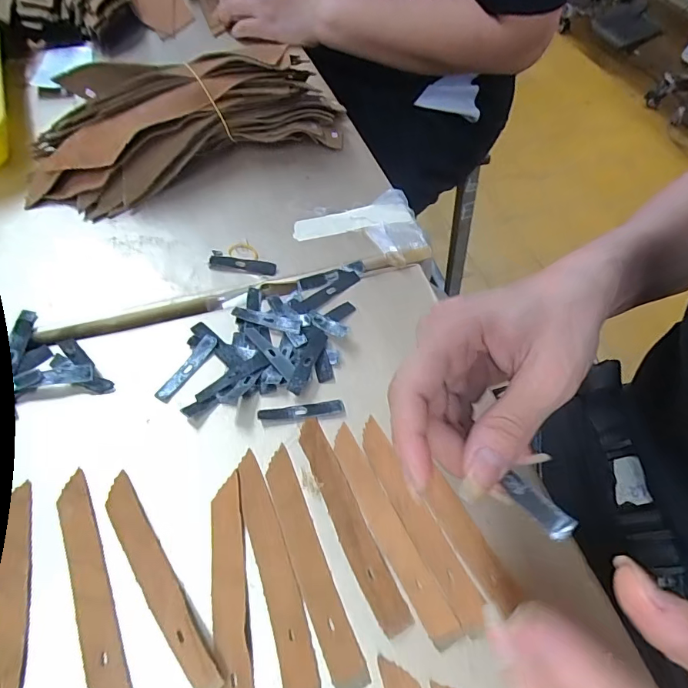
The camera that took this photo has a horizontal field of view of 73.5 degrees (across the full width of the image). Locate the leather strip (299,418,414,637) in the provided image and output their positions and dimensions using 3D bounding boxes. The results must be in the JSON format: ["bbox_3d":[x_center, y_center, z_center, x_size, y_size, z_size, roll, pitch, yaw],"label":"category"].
[{"bbox_3d":[0.001,0.096,0.256,0.018,0.004,0.119,-20,59,-16],"label":"leather strip"}]

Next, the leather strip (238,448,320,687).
[{"bbox_3d":[-0.037,0.115,0.240,0.018,0.004,0.122,-15,58,-13],"label":"leather strip"}]

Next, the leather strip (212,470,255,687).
[{"bbox_3d":[-0.057,0.126,0.229,0.017,0.009,0.121,-8,56,-8],"label":"leather strip"}]

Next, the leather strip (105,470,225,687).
[{"bbox_3d":[-0.096,0.118,0.233,0.017,0.008,0.119,-31,62,-22],"label":"leather strip"}]

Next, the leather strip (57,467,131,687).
[{"bbox_3d":[-0.127,0.121,0.230,0.016,0.004,0.122,-22,60,-17],"label":"leather strip"}]

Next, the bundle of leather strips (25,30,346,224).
[{"bbox_3d":[-0.139,-0.208,0.411,0.289,0.076,0.128,-22,60,-17],"label":"bundle of leather strips"}]

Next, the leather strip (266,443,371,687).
[{"bbox_3d":[-0.019,0.113,0.244,0.017,0.004,0.121,-18,59,-15],"label":"leather strip"}]

